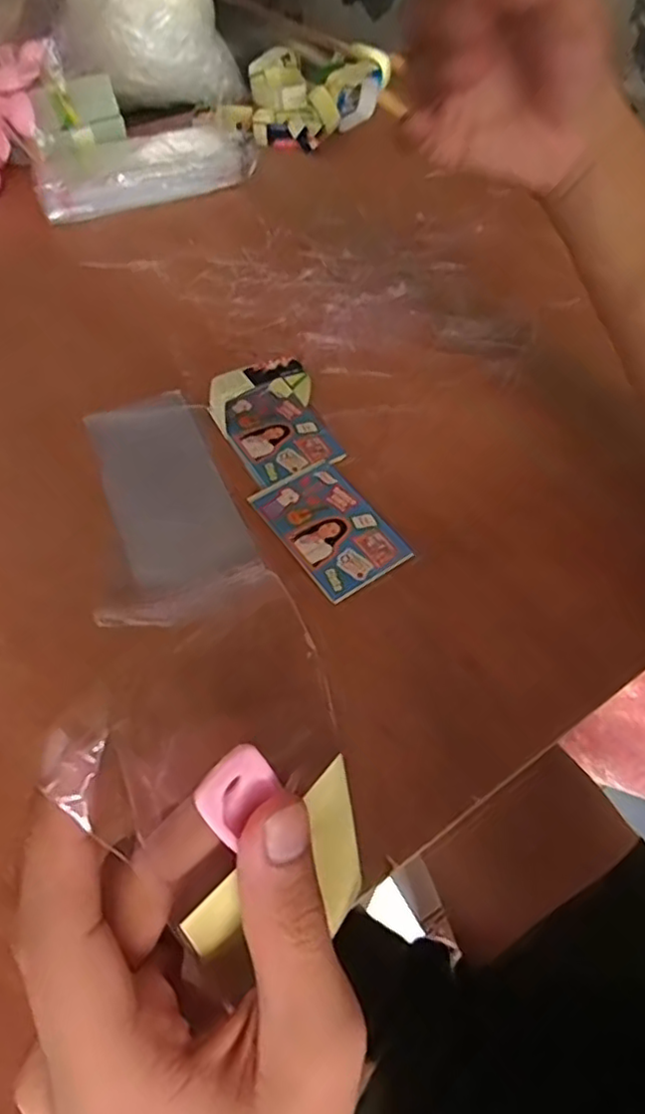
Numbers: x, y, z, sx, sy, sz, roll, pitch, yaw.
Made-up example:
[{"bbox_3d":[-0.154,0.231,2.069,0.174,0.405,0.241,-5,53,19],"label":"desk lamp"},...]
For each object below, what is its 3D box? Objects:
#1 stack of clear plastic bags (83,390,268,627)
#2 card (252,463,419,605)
[{"bbox_3d":[-0.102,-0.040,0.411,0.087,0.007,0.182,-17,55,-9],"label":"stack of clear plastic bags"},{"bbox_3d":[0.004,-0.019,0.395,0.059,0.005,0.093,-30,58,-18],"label":"card"}]

